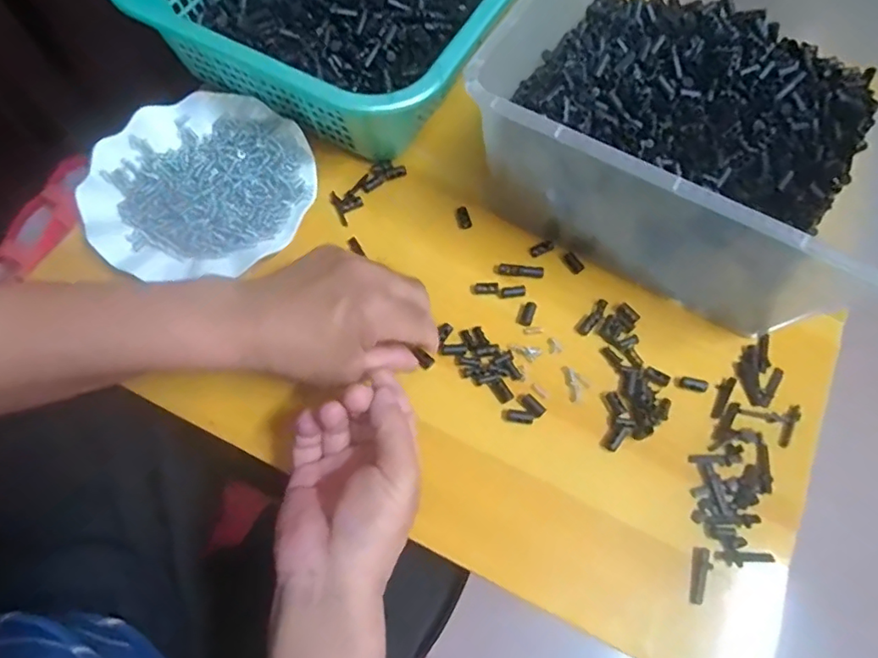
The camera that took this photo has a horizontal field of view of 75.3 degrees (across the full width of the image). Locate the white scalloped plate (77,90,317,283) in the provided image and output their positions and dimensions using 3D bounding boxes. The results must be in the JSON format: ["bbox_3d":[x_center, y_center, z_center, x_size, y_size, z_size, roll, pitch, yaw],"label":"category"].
[{"bbox_3d":[-0.196,-0.121,0.473,0.176,0.016,0.176,1,67,-2],"label":"white scalloped plate"}]

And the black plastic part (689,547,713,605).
[{"bbox_3d":[0.176,0.165,0.380,0.013,0.004,0.036,16,67,4],"label":"black plastic part"}]

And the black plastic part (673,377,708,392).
[{"bbox_3d":[0.191,0.041,0.430,0.025,0.004,0.010,11,67,2],"label":"black plastic part"}]

